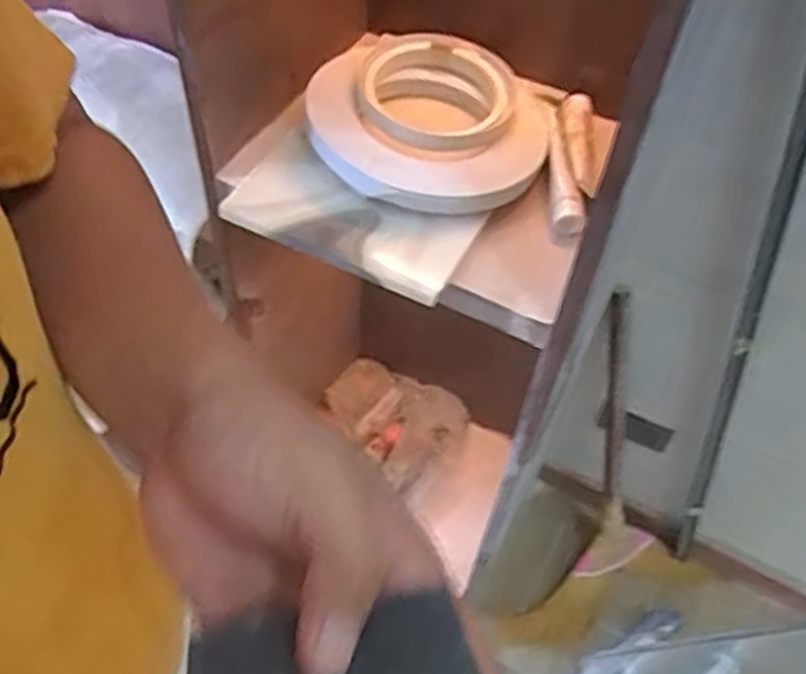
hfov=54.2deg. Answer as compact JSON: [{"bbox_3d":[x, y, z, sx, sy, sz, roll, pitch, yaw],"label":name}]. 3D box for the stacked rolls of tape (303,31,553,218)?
[{"bbox_3d":[0.030,-0.240,0.863,0.252,0.055,0.260,2,53,-2],"label":"stacked rolls of tape"}]

